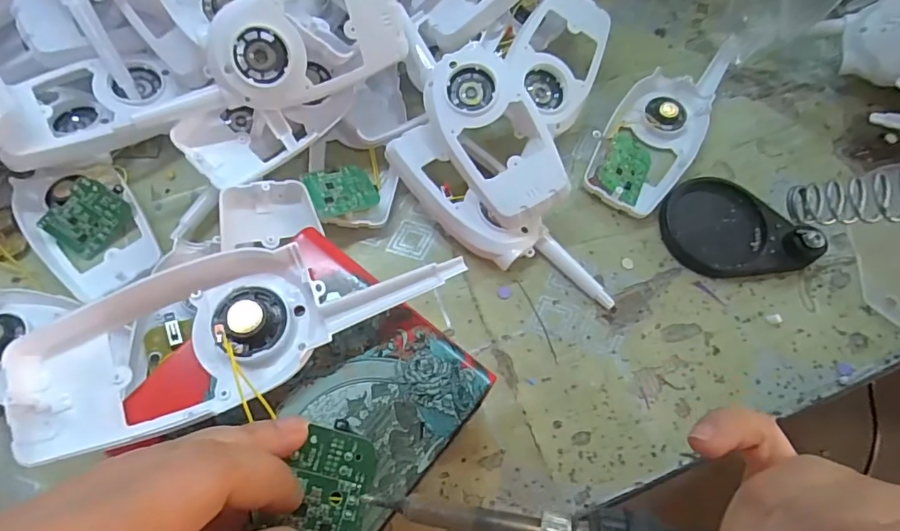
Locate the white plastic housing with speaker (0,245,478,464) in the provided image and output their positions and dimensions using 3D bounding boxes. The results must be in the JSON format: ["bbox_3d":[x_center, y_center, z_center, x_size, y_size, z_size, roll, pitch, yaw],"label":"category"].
[{"bbox_3d":[-0.082,0.019,0.204,0.161,0.014,0.059,-27,72,-12],"label":"white plastic housing with speaker"}]

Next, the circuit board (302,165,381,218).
[{"bbox_3d":[-0.066,-0.047,0.320,0.044,0.004,0.033,-17,68,-34],"label":"circuit board"}]

